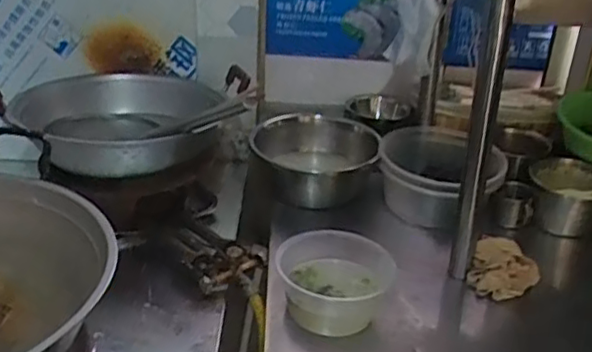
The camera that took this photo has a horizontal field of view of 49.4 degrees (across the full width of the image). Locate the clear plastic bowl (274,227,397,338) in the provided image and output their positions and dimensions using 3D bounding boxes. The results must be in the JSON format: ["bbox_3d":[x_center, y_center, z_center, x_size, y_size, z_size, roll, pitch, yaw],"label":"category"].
[{"bbox_3d":[0.060,0.151,0.946,0.168,0.090,0.175,2,27,-1],"label":"clear plastic bowl"}]

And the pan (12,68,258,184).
[{"bbox_3d":[-0.273,-0.097,1.120,0.406,0.143,0.381,-5,27,-15],"label":"pan"}]

